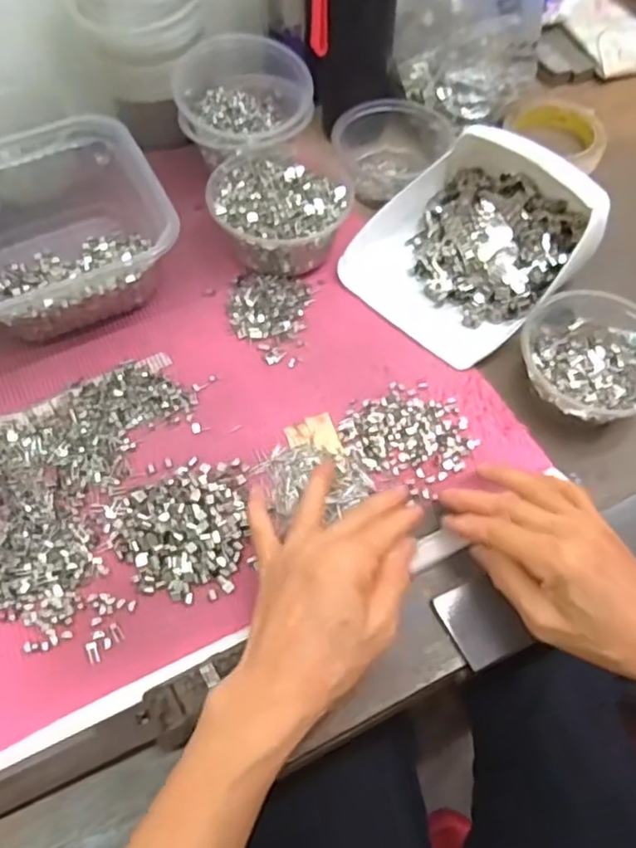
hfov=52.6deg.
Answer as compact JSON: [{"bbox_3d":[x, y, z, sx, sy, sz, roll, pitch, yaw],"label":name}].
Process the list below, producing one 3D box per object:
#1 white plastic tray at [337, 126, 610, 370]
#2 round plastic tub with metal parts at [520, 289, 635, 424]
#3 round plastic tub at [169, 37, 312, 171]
[{"bbox_3d":[0.125,-0.154,0.516,0.171,0.074,0.158,-40,68,-21],"label":"white plastic tray"},{"bbox_3d":[0.204,-0.052,0.475,0.104,0.051,0.104,0,59,0],"label":"round plastic tub with metal parts"},{"bbox_3d":[-0.074,-0.291,0.560,0.115,0.073,0.099,-28,67,-15],"label":"round plastic tub"}]

